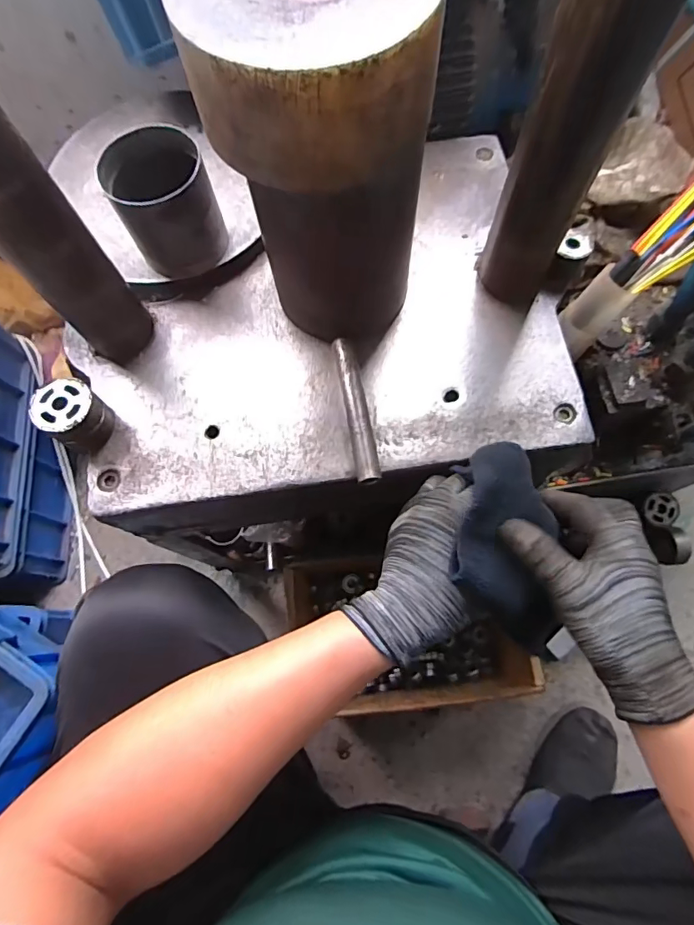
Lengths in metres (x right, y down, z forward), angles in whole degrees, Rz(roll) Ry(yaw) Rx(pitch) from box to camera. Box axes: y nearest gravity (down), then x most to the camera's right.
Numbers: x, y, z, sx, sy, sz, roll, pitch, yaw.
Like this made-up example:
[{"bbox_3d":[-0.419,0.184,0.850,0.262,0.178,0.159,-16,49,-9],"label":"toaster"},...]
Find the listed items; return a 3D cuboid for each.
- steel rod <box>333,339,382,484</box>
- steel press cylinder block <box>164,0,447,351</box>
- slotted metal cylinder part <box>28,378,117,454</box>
[{"bbox_3d":[0.010,-0.048,0.437,0.022,0.021,0.140,-10,71,-1],"label":"steel rod"},{"bbox_3d":[-0.017,-0.212,0.365,0.136,0.259,0.141,-23,72,-5],"label":"steel press cylinder block"},{"bbox_3d":[-0.246,-0.044,0.430,0.054,0.049,0.049,38,77,13],"label":"slotted metal cylinder part"}]

